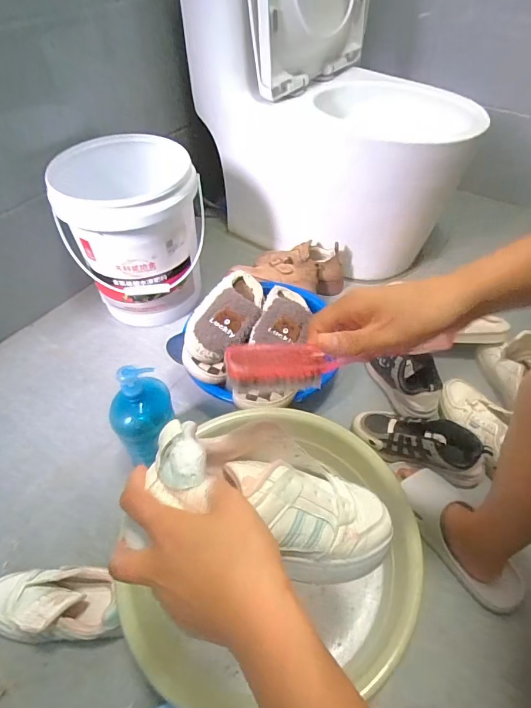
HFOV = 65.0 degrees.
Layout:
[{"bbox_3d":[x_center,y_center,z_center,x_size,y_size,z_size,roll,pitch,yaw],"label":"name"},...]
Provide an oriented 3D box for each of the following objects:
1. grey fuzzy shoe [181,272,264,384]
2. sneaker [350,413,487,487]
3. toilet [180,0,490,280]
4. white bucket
[{"bbox_3d":[-0.076,-0.072,0.850,0.125,0.086,0.263,13,51,12],"label":"grey fuzzy shoe"},{"bbox_3d":[0.285,0.162,0.777,0.233,0.085,0.079,19,52,16],"label":"sneaker"},{"bbox_3d":[0.175,-0.648,0.978,0.574,0.744,0.437,35,58,27],"label":"toilet"},{"bbox_3d":[-0.313,-0.302,1.010,0.295,0.335,0.361,-15,51,-12],"label":"white bucket"}]

